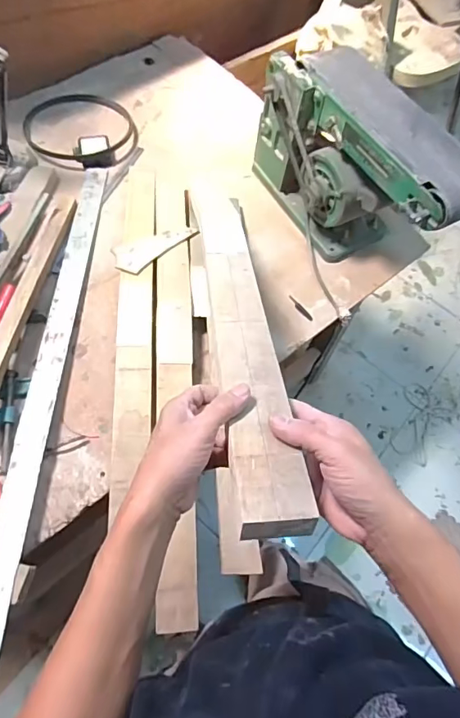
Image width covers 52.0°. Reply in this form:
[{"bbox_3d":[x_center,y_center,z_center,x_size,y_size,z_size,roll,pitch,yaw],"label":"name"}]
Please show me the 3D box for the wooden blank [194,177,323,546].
[{"bbox_3d":[0.006,-0.081,0.574,0.063,0.020,0.607,-5,44,-4],"label":"wooden blank"}]

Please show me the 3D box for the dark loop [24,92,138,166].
[{"bbox_3d":[-0.338,-0.532,1.071,0.248,0.038,0.241,-6,67,-4],"label":"dark loop"}]

